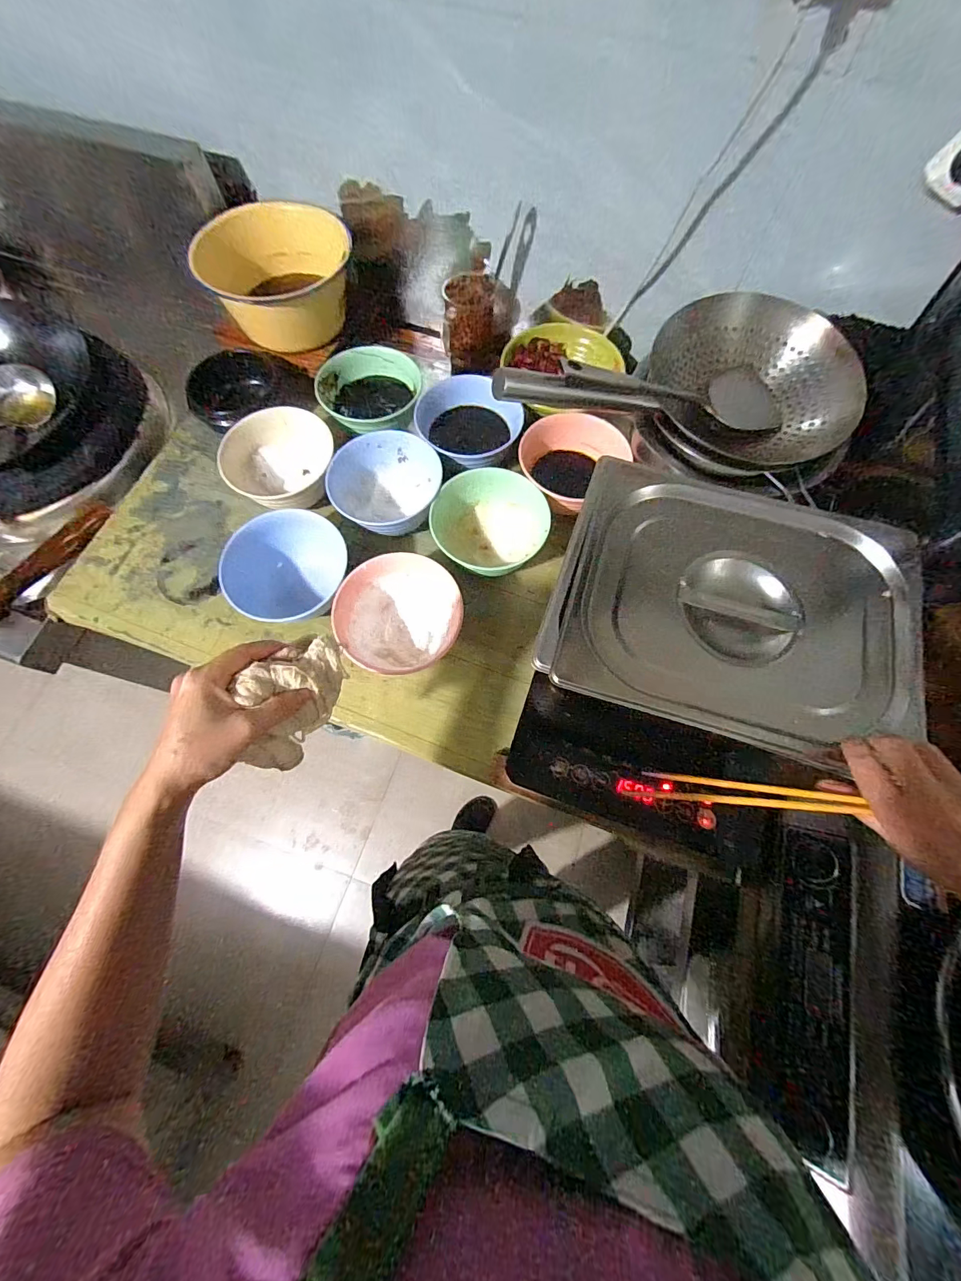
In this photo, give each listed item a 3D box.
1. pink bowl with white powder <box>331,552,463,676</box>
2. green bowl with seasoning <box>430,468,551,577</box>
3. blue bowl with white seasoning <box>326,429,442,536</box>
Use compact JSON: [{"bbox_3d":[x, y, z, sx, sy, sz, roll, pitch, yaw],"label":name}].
[{"bbox_3d":[-0.108,-0.028,0.598,0.160,0.092,0.156,0,70,0],"label":"pink bowl with white powder"},{"bbox_3d":[0.014,-0.174,0.630,0.162,0.062,0.151,0,70,0],"label":"green bowl with seasoning"},{"bbox_3d":[-0.139,-0.233,0.657,0.158,0.086,0.145,0,70,0],"label":"blue bowl with white seasoning"}]

